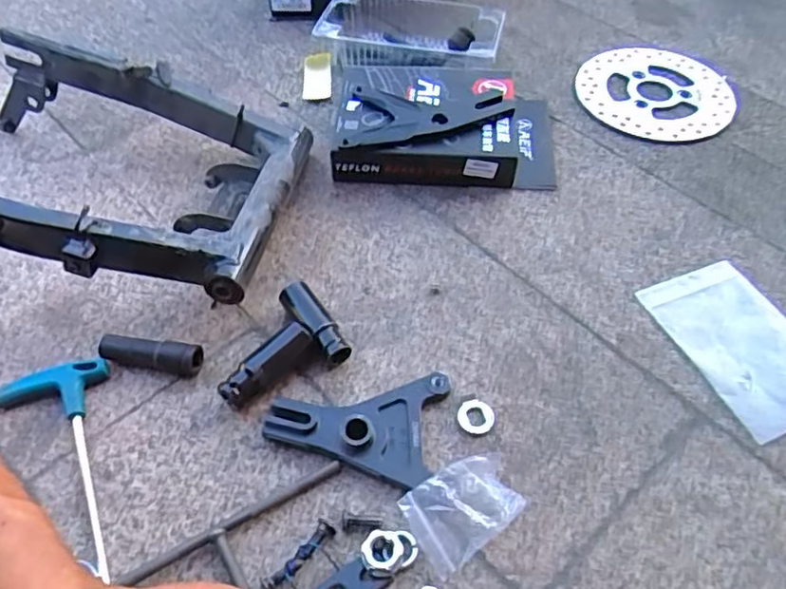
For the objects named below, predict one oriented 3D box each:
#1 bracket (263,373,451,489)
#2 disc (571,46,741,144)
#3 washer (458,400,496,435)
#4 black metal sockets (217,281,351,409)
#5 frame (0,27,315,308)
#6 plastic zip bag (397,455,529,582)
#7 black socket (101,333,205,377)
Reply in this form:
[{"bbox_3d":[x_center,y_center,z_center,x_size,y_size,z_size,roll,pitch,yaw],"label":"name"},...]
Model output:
[{"bbox_3d":[-0.028,0.089,0.471,0.123,0.020,0.085,11,54,8],"label":"bracket"},{"bbox_3d":[0.298,-0.232,0.721,0.169,0.010,0.160,0,53,0],"label":"disc"},{"bbox_3d":[0.063,0.092,0.478,0.028,0.004,0.027,0,53,0],"label":"washer"},{"bbox_3d":[-0.096,0.042,0.502,0.100,0.029,0.075,-29,58,-20],"label":"black metal sockets"},{"bbox_3d":[-0.261,-0.114,0.564,0.327,0.113,0.260,7,53,5],"label":"frame"},{"bbox_3d":[0.048,0.142,0.427,0.078,0.025,0.052,-33,60,-22],"label":"plastic zip bag"},{"bbox_3d":[-0.193,0.047,0.500,0.080,0.026,0.021,7,53,5],"label":"black socket"}]

